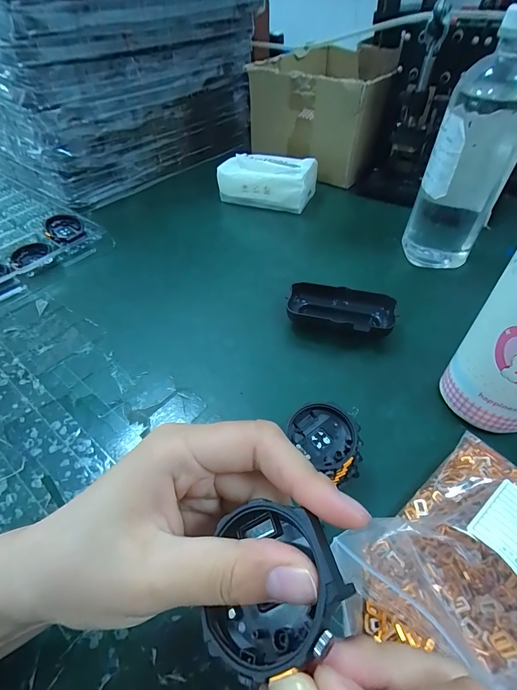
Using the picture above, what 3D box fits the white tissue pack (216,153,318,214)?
[{"bbox_3d":[0.015,-0.266,0.554,0.148,0.058,0.081,14,50,13],"label":"white tissue pack"}]

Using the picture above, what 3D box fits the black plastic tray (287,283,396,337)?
[{"bbox_3d":[0.084,-0.033,0.358,0.108,0.028,0.051,13,49,12],"label":"black plastic tray"}]

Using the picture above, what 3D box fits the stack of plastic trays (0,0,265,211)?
[{"bbox_3d":[-0.256,-0.487,0.599,0.318,0.280,0.446,29,54,24],"label":"stack of plastic trays"}]

